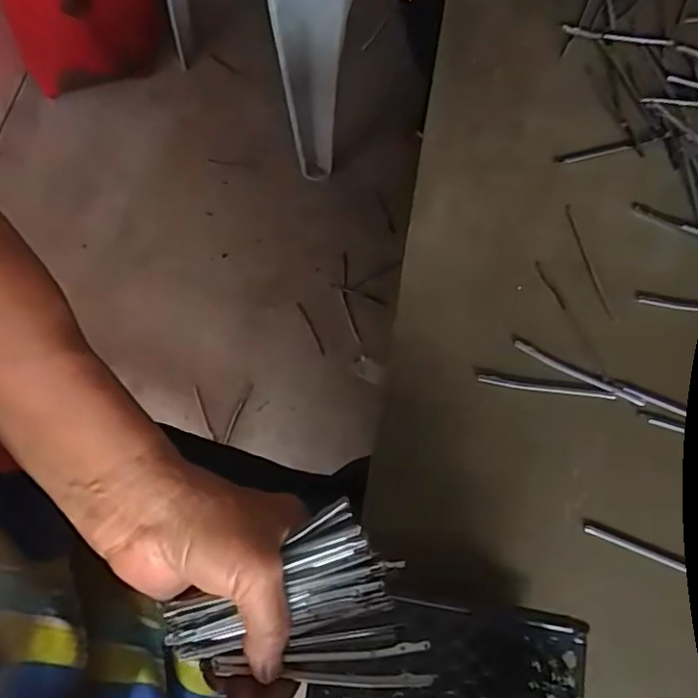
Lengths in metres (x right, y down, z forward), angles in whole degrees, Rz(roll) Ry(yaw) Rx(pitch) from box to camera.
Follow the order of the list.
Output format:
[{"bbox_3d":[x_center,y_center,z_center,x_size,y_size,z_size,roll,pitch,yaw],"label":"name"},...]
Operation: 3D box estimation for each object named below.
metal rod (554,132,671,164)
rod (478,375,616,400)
[{"bbox_3d":[0.238,-0.181,0.542,0.111,0.006,0.009,-15,70,-4],"label":"metal rod"},{"bbox_3d":[0.153,0.031,0.465,0.104,0.007,0.008,7,70,4],"label":"rod"}]

